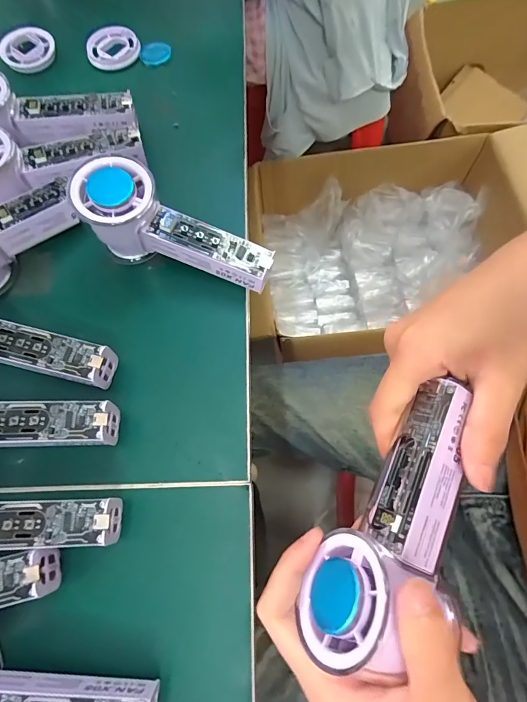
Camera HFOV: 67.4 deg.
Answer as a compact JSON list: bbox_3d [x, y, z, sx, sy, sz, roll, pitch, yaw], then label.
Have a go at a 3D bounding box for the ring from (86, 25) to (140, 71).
[{"bbox_3d":[-0.151,-0.307,0.399,0.052,0.016,0.042,-9,69,-2],"label":"ring"}]

